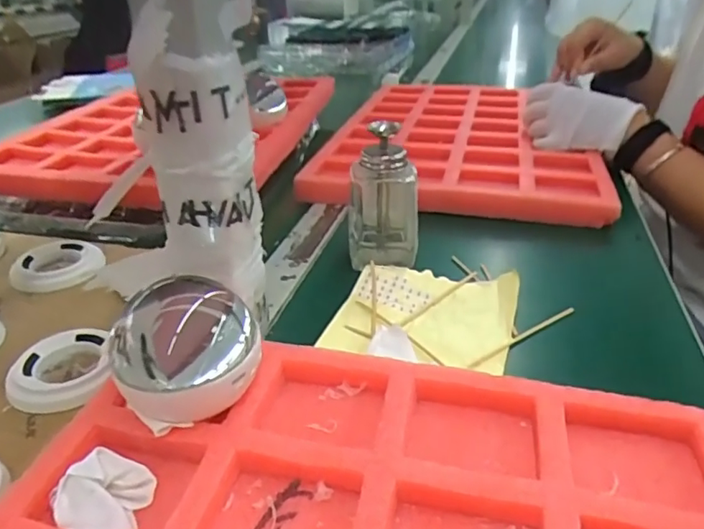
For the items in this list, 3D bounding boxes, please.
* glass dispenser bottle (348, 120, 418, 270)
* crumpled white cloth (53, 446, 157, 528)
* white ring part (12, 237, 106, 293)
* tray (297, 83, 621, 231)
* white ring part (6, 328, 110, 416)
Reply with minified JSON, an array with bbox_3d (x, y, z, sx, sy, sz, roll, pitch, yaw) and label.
[{"bbox_3d":[0.028,-0.063,0.477,0.059,0.116,0.065,1,28,1],"label":"glass dispenser bottle"},{"bbox_3d":[-0.113,0.105,0.253,0.035,0.018,0.041,2,28,4],"label":"crumpled white cloth"},{"bbox_3d":[-0.246,0.000,0.465,0.070,0.012,0.072,-2,28,-3],"label":"white ring part"},{"bbox_3d":[0.152,-0.185,0.768,0.330,0.032,0.474,6,30,12],"label":"tray"},{"bbox_3d":[-0.183,0.064,0.347,0.058,0.012,0.063,-12,31,-21],"label":"white ring part"}]

